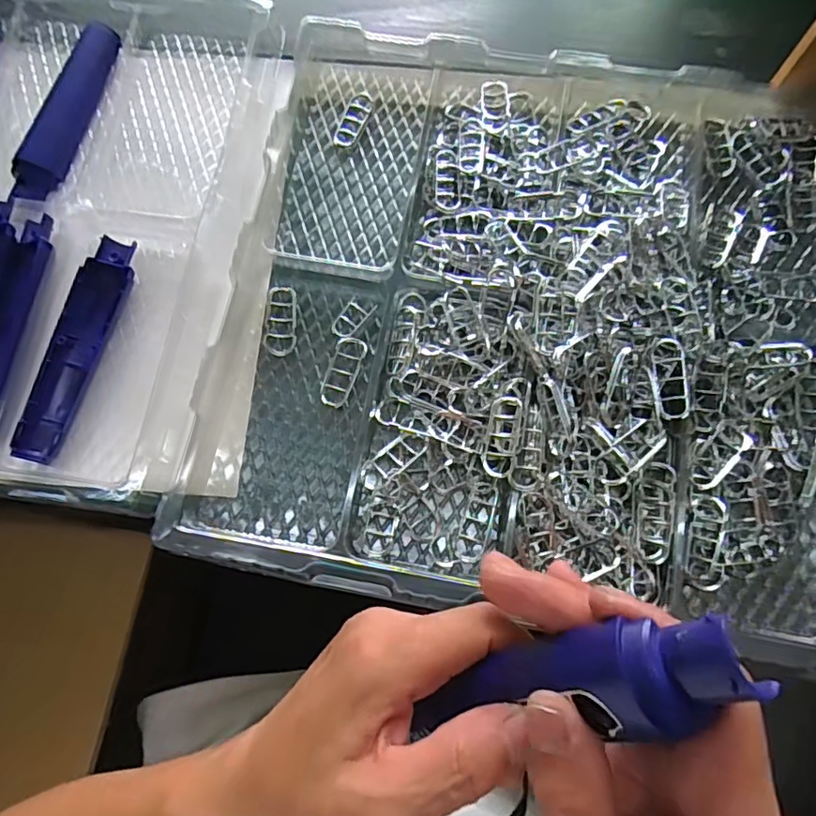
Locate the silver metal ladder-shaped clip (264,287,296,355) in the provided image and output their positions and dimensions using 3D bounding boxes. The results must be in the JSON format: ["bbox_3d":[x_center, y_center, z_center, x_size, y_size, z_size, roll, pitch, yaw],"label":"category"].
[{"bbox_3d":[-0.094,-0.064,0.417,0.023,0.007,0.056,-2,73,1],"label":"silver metal ladder-shaped clip"}]

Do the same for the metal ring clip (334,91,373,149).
[{"bbox_3d":[-0.044,-0.238,0.464,0.022,0.004,0.058,19,75,7],"label":"metal ring clip"}]

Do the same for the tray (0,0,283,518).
[{"bbox_3d":[-0.428,-0.170,0.461,0.599,0.056,0.450,7,74,4],"label":"tray"}]

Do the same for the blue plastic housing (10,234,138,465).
[{"bbox_3d":[-0.241,-0.045,0.408,0.037,0.013,0.167,16,74,6],"label":"blue plastic housing"}]

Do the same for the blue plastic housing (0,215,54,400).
[{"bbox_3d":[-0.291,-0.062,0.410,0.028,0.014,0.170,7,74,4],"label":"blue plastic housing"}]

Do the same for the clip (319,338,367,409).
[{"bbox_3d":[-0.047,-0.026,0.406,0.023,0.004,0.054,16,74,6],"label":"clip"}]

